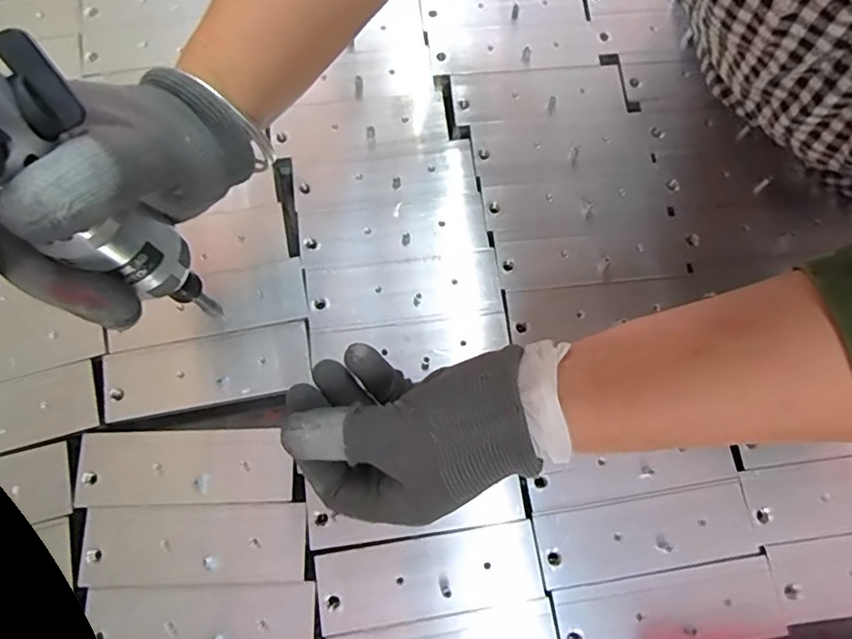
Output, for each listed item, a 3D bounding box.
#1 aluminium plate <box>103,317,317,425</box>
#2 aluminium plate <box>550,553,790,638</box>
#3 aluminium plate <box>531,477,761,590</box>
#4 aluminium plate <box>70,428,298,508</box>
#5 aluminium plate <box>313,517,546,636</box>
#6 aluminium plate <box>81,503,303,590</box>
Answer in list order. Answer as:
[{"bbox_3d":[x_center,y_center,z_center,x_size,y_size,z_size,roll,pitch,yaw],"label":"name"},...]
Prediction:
[{"bbox_3d":[-0.134,0.030,0.339,0.122,0.004,0.042,-11,74,-4],"label":"aluminium plate"},{"bbox_3d":[0.135,0.163,0.307,0.125,0.004,0.042,-9,74,-4],"label":"aluminium plate"},{"bbox_3d":[0.127,0.123,0.320,0.126,0.004,0.042,-9,74,-4],"label":"aluminium plate"},{"bbox_3d":[-0.140,0.086,0.323,0.120,0.005,0.041,-1,73,-1],"label":"aluminium plate"},{"bbox_3d":[0.002,0.144,0.309,0.123,0.005,0.042,-9,74,-4],"label":"aluminium plate"},{"bbox_3d":[-0.130,0.126,0.309,0.121,0.004,0.040,-2,73,-2],"label":"aluminium plate"}]

